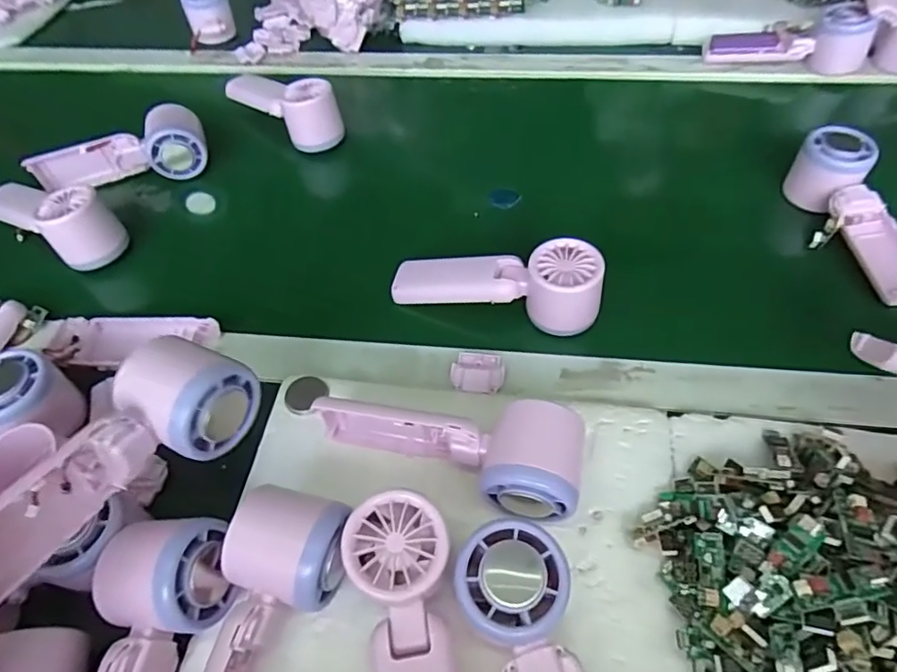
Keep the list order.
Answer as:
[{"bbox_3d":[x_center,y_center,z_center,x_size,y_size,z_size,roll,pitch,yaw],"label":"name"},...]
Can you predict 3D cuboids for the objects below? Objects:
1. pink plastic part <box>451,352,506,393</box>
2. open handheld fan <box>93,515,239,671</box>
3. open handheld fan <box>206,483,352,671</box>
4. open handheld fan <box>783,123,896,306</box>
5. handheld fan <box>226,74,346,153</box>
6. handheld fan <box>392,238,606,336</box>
[{"bbox_3d":[0.022,0.026,0.419,0.037,0.009,0.034,8,55,9],"label":"pink plastic part"},{"bbox_3d":[-0.161,0.174,0.283,0.061,0.047,0.162,8,68,9],"label":"open handheld fan"},{"bbox_3d":[-0.100,0.161,0.283,0.059,0.056,0.161,12,55,12],"label":"open handheld fan"},{"bbox_3d":[0.339,-0.097,0.481,0.068,0.048,0.163,-12,67,-6],"label":"open handheld fan"},{"bbox_3d":[-0.168,-0.239,0.595,0.104,0.057,0.053,26,59,20],"label":"handheld fan"},{"bbox_3d":[0.039,-0.041,0.458,0.163,0.054,0.049,4,53,22],"label":"handheld fan"}]

